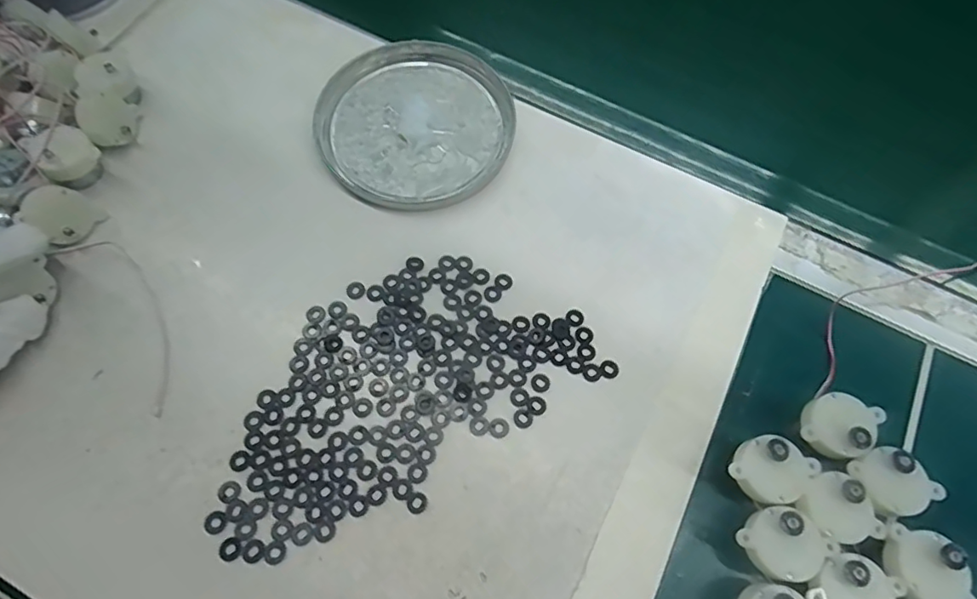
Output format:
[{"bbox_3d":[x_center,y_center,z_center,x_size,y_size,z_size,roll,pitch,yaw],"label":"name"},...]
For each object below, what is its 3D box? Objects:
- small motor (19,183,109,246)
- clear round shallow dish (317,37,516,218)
[{"bbox_3d":[-0.254,-0.052,0.324,0.015,0.035,0.031,7,52,48],"label":"small motor"},{"bbox_3d":[-0.049,-0.121,0.368,0.127,0.014,0.129,1,66,-1],"label":"clear round shallow dish"}]

